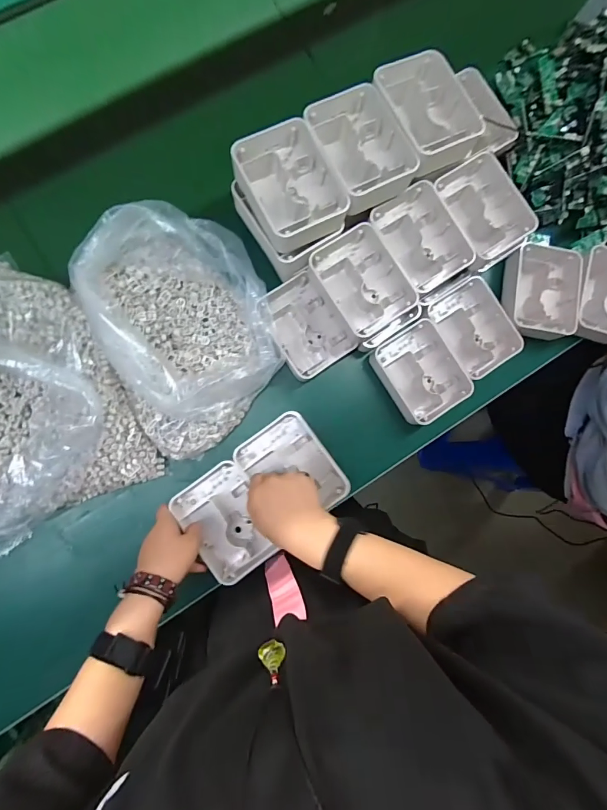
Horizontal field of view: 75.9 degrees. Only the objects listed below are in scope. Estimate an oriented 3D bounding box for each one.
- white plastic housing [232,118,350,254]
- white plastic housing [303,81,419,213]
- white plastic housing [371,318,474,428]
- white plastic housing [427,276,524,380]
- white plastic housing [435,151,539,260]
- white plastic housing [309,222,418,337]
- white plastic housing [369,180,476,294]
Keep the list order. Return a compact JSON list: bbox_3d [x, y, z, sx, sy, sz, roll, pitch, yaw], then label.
[{"bbox_3d":[-0.019,-0.262,0.465,0.105,0.044,0.133,-28,90,-6],"label":"white plastic housing"},{"bbox_3d":[0.070,-0.310,0.474,0.105,0.054,0.135,-28,90,-6],"label":"white plastic housing"},{"bbox_3d":[0.168,-0.046,0.564,0.106,0.045,0.131,-28,90,-6],"label":"white plastic housing"},{"bbox_3d":[0.243,-0.108,0.568,0.096,0.040,0.130,-31,90,-6],"label":"white plastic housing"},{"bbox_3d":[0.240,-0.264,0.530,0.100,0.043,0.130,-33,90,-6],"label":"white plastic housing"},{"bbox_3d":[0.078,-0.160,0.517,0.103,0.046,0.129,-33,90,-6],"label":"white plastic housing"},{"bbox_3d":[0.153,-0.218,0.520,0.100,0.053,0.129,-33,90,-6],"label":"white plastic housing"}]

